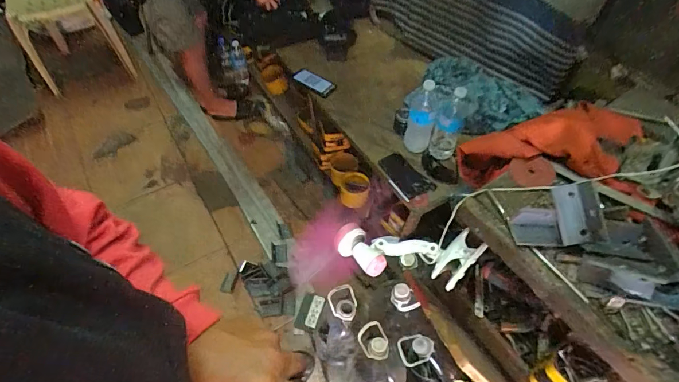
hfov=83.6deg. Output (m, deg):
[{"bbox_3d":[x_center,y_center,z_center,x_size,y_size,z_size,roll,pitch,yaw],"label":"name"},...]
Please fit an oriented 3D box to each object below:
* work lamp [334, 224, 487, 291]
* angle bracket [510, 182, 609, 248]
[{"bbox_3d":[0.153,0.140,0.842,0.318,0.069,0.125,5,55,3],"label":"work lamp"},{"bbox_3d":[0.385,0.048,0.680,0.145,0.046,0.105,-13,79,28],"label":"angle bracket"}]

